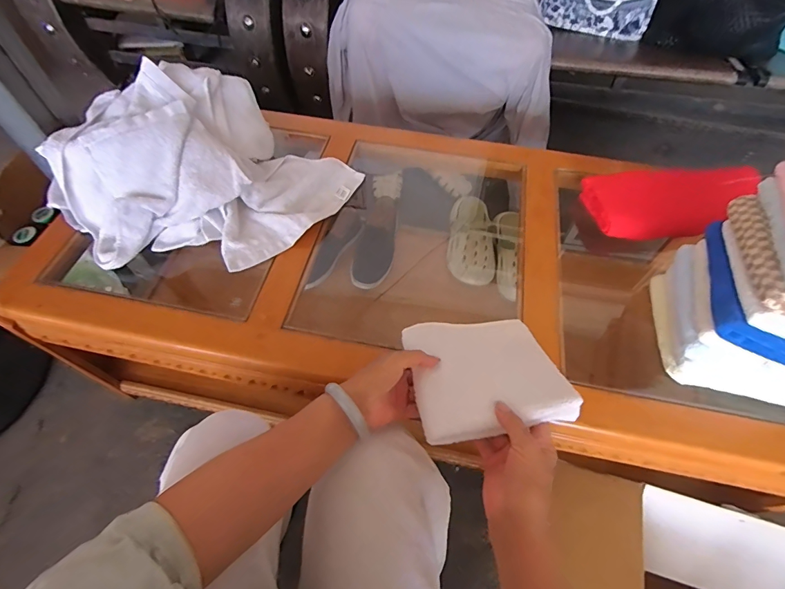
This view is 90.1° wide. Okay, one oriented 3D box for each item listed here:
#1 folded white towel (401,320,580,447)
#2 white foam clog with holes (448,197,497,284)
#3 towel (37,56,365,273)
[{"bbox_3d":[0.109,0.091,0.477,0.168,0.019,0.162,-7,38,-4],"label":"folded white towel"},{"bbox_3d":[0.201,-0.157,1.006,0.109,0.071,0.265,3,57,0],"label":"white foam clog with holes"},{"bbox_3d":[-0.320,-0.211,0.650,0.393,0.140,0.366,30,61,17],"label":"towel"}]

